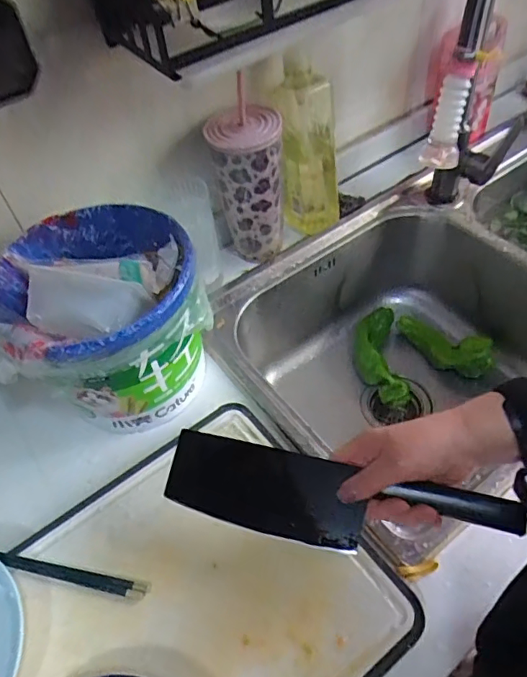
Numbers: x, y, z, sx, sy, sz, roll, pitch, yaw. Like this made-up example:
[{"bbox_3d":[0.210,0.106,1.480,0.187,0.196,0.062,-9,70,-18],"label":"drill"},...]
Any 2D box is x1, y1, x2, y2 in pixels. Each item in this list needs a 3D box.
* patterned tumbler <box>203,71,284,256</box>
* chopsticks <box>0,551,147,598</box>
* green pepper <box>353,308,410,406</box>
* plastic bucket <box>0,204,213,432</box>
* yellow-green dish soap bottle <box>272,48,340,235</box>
[{"bbox_3d":[-0.016,-0.208,0.718,0.085,0.226,0.092,-3,51,3],"label":"patterned tumbler"},{"bbox_3d":[-0.222,0.218,0.508,0.230,0.009,0.014,8,53,12],"label":"chopsticks"},{"bbox_3d":[0.192,0.029,0.881,0.076,0.044,0.181,3,56,-5],"label":"green pepper"},{"bbox_3d":[-0.173,-0.031,0.576,0.205,0.201,0.212,-3,51,3],"label":"plastic bucket"},{"bbox_3d":[0.064,-0.264,0.734,0.086,0.229,0.084,3,52,7],"label":"yellow-green dish soap bottle"}]

